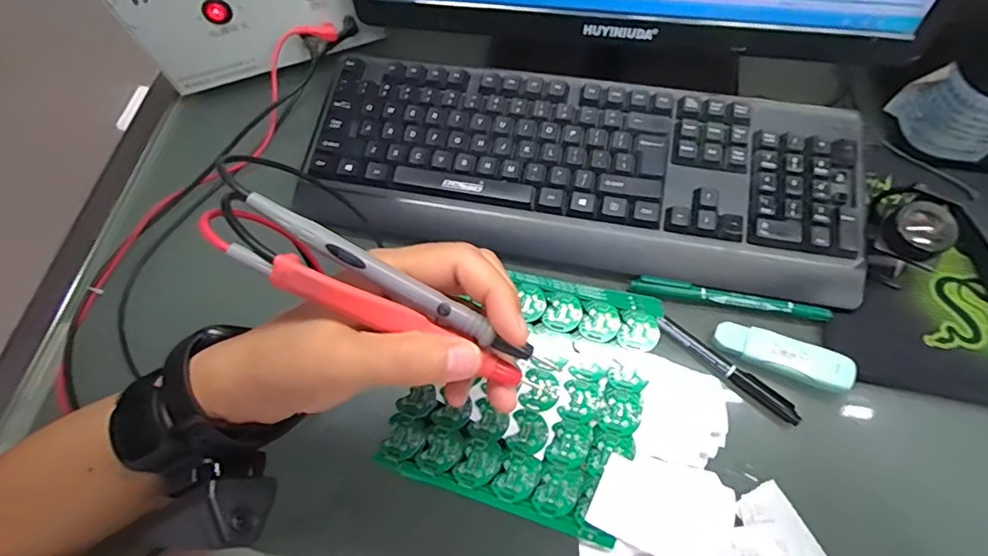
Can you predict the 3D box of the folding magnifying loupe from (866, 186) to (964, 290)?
[{"bbox_3d":[0.293,-0.031,0.363,0.042,0.059,0.055,21,69,12],"label":"folding magnifying loupe"}]

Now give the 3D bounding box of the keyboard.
[{"bbox_3d":[0.060,-0.086,0.404,0.427,0.033,0.156,11,67,7],"label":"keyboard"}]

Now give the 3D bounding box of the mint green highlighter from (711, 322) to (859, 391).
[{"bbox_3d":[0.198,0.053,0.346,0.087,0.016,0.027,18,69,11],"label":"mint green highlighter"}]

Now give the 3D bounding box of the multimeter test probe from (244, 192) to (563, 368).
[{"bbox_3d":[-0.037,0.004,0.206,0.136,0.009,0.010,30,70,-6],"label":"multimeter test probe"}]

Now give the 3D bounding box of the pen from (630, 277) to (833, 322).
[{"bbox_3d":[0.173,0.016,0.371,0.140,0.007,0.012,10,67,7],"label":"pen"}]

